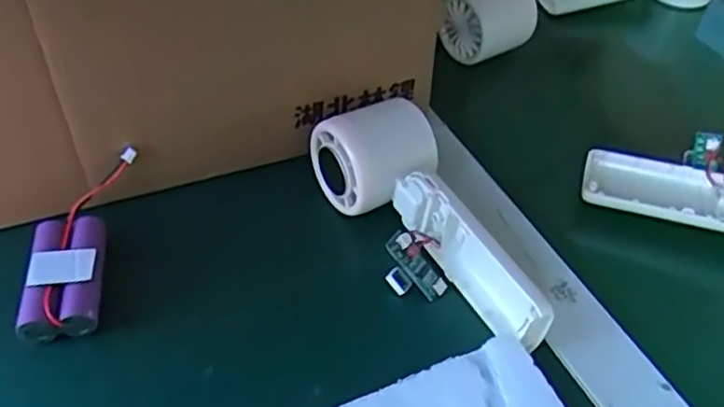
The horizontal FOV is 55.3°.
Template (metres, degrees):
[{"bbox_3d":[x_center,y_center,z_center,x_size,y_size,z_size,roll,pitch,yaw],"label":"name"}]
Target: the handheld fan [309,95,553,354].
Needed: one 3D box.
[{"bbox_3d":[0.037,0.009,0.372,0.071,0.054,0.165,-28,66,-28],"label":"handheld fan"}]

